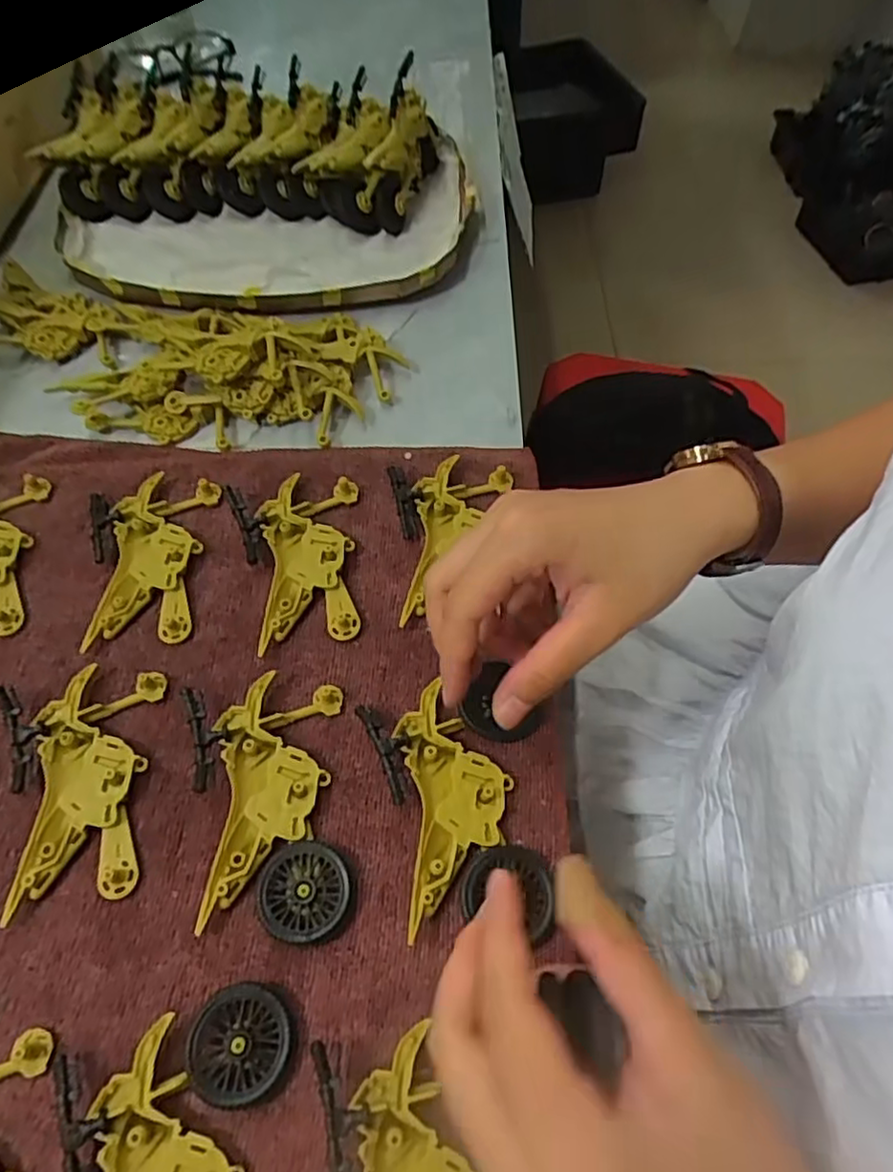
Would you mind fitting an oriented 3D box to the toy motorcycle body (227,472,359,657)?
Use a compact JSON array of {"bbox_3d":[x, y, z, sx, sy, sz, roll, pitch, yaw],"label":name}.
[{"bbox_3d":[-0.076,-0.015,0.355,0.061,0.013,0.096,-7,60,-7],"label":"toy motorcycle body"}]

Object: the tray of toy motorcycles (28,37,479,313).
[{"bbox_3d":[-0.135,-0.299,0.500,0.302,0.068,0.222,-1,60,-3],"label":"tray of toy motorcycles"}]

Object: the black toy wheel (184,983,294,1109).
[{"bbox_3d":[-0.075,0.167,0.248,0.037,0.011,0.035,1,59,-2],"label":"black toy wheel"}]

